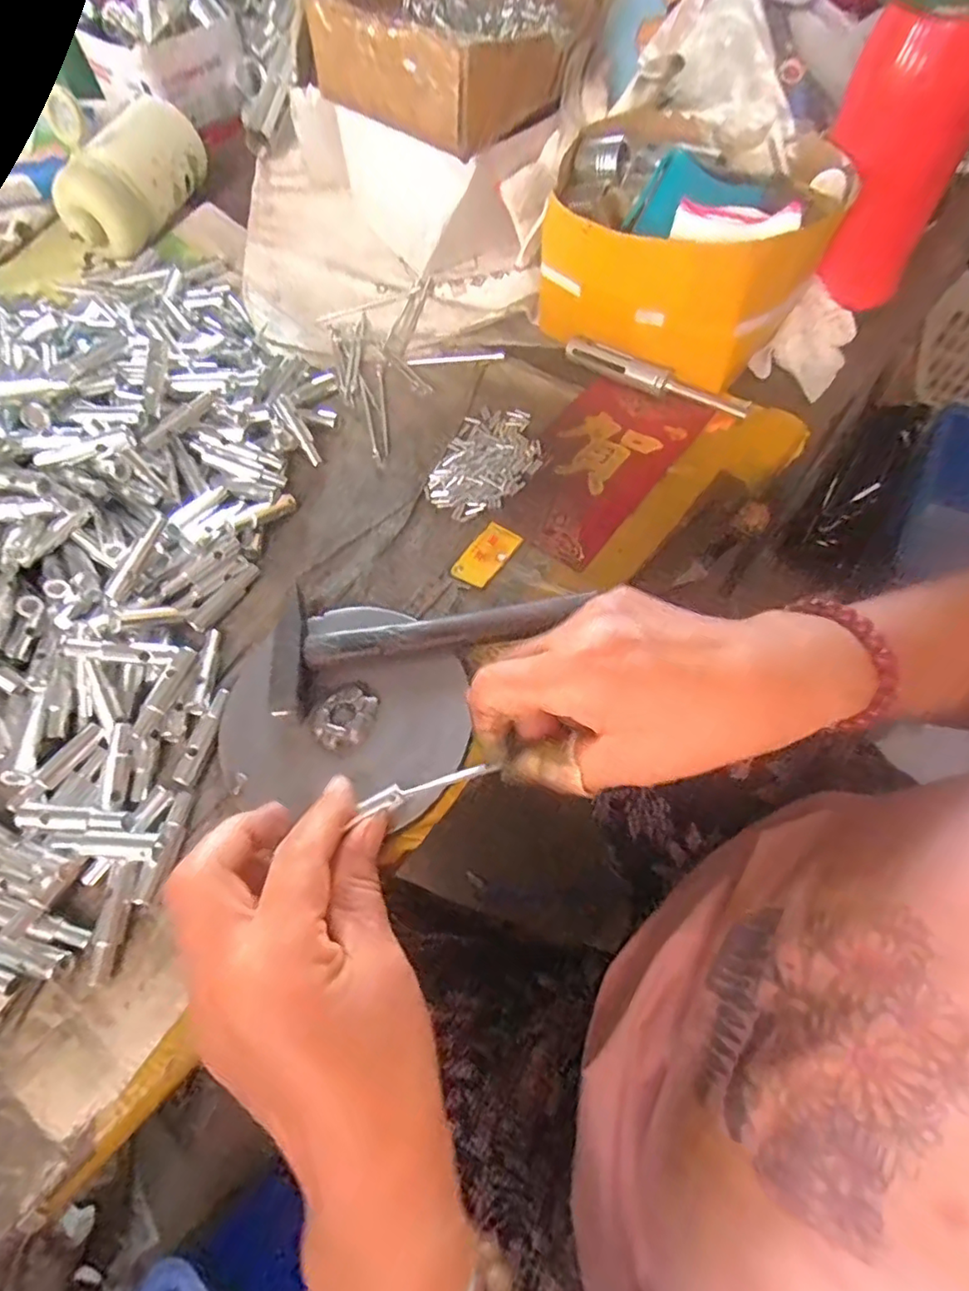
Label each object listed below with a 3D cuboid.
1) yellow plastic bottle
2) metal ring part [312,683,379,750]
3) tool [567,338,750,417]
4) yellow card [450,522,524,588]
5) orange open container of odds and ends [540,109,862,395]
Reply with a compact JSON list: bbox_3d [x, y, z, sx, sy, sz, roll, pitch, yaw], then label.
[{"bbox_3d":[-0.300,-0.399,0.501,0.055,0.069,0.147,13,64,8],"label":"yellow plastic bottle"},{"bbox_3d":[-0.071,0.036,0.299,0.028,0.005,0.033,30,68,15],"label":"metal ring part"},{"bbox_3d":[0.116,-0.186,0.409,0.135,0.016,0.020,28,67,15],"label":"tool"},{"bbox_3d":[0.002,-0.056,0.355,0.025,0.004,0.046,31,68,16],"label":"yellow card"},{"bbox_3d":[0.132,-0.271,0.404,0.171,0.100,0.138,23,66,12],"label":"orange open container of odds and ends"}]

